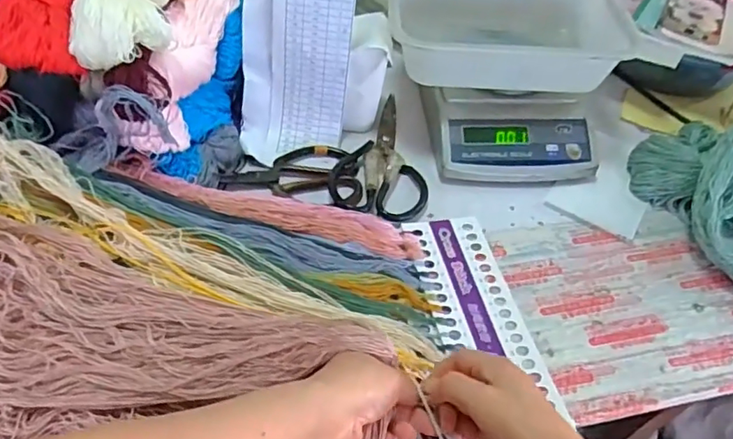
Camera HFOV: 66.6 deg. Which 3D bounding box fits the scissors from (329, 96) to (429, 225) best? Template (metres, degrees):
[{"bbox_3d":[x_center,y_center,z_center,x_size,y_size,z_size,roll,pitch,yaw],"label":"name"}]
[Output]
[{"bbox_3d":[0.011,-0.081,0.666,0.110,0.019,0.208,1,51,-4],"label":"scissors"}]

